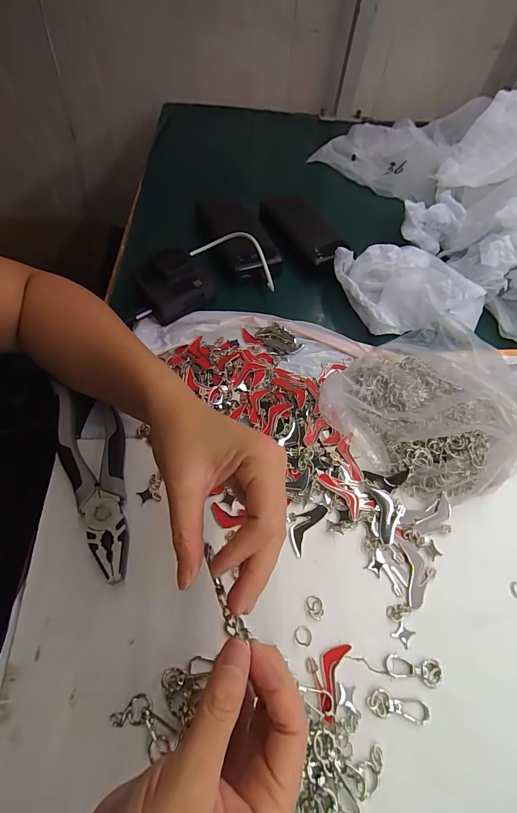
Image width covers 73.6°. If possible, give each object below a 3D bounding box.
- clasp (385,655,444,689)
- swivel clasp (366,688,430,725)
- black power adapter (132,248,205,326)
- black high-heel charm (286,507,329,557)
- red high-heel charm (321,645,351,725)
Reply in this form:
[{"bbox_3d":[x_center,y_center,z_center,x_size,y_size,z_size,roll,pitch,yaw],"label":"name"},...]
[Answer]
[{"bbox_3d":[0.113,0.189,0.249,0.041,0.004,0.016,11,60,3],"label":"clasp"},{"bbox_3d":[0.095,0.207,0.237,0.040,0.004,0.015,15,61,5],"label":"swivel clasp"},{"bbox_3d":[-0.101,-0.142,0.399,0.069,0.044,0.063,-29,66,-18],"label":"black power adapter"},{"bbox_3d":[0.037,0.101,0.297,0.025,0.005,0.047,34,64,15],"label":"black high-heel charm"},{"bbox_3d":[0.050,0.189,0.241,0.017,0.007,0.045,23,62,9],"label":"red high-heel charm"}]

